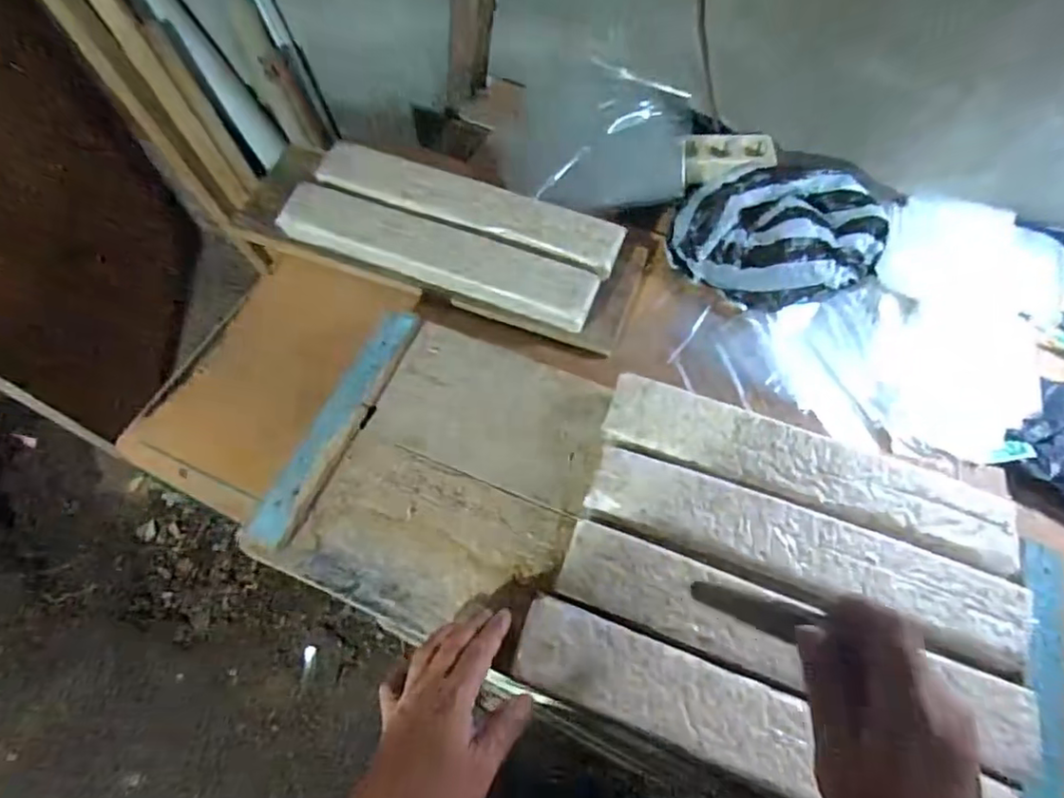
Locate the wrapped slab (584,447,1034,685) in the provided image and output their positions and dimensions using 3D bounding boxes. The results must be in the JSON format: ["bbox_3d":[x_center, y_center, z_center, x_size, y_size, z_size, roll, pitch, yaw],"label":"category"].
[{"bbox_3d":[0.230,0.132,0.512,0.366,0.032,0.070,18,63,9],"label":"wrapped slab"}]

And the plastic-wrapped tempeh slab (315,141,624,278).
[{"bbox_3d":[-0.077,-0.233,0.731,0.373,0.027,0.086,20,64,10],"label":"plastic-wrapped tempeh slab"}]

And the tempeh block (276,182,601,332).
[{"bbox_3d":[-0.107,-0.167,0.691,0.366,0.032,0.078,17,63,9],"label":"tempeh block"}]

